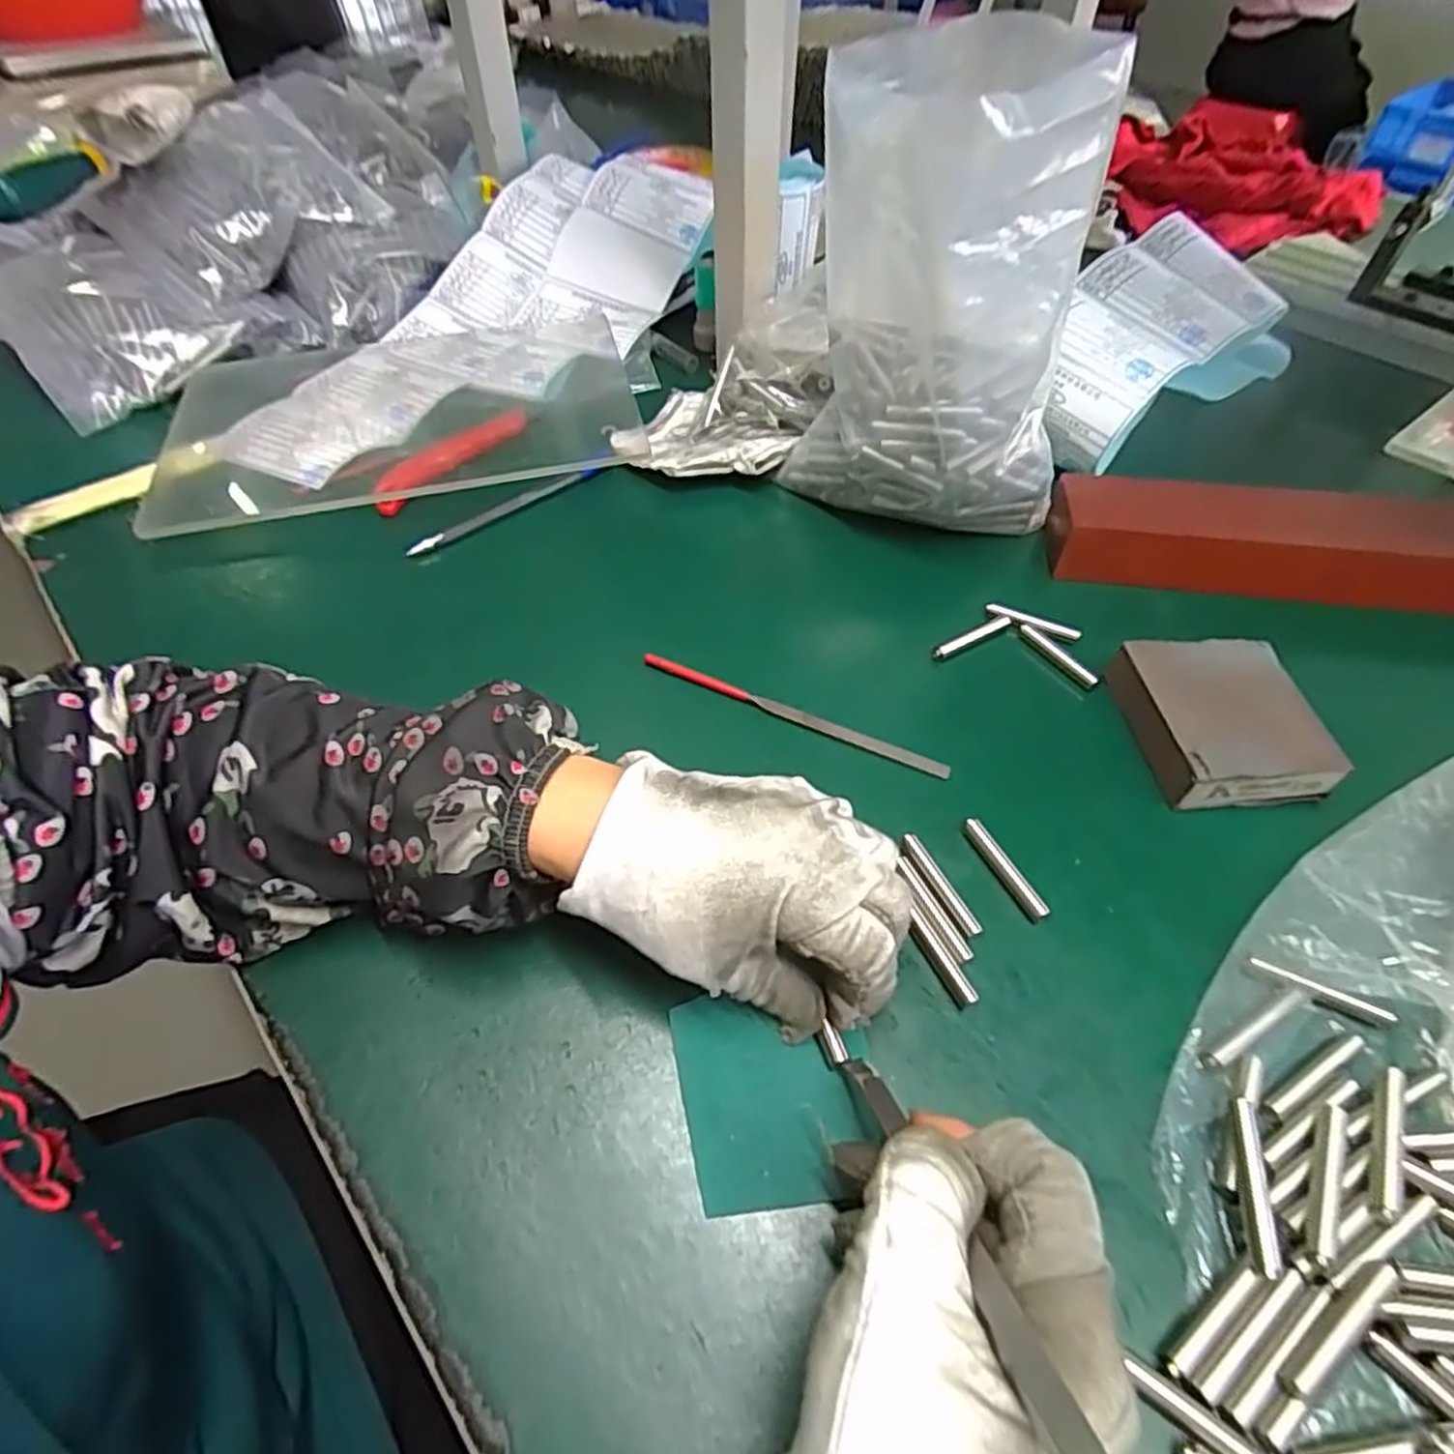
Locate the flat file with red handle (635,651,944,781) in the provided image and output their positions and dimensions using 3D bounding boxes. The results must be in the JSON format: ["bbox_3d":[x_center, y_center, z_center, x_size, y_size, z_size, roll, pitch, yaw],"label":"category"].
[{"bbox_3d":[0.030,-0.006,0.370,0.154,0.009,0.008,22,56,17],"label":"flat file with red handle"}]

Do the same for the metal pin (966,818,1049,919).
[{"bbox_3d":[0.113,0.058,0.317,0.007,0.008,0.048,-17,52,-16],"label":"metal pin"}]

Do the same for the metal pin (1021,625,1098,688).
[{"bbox_3d":[0.166,-0.036,0.387,0.005,0.004,0.047,-27,55,-23],"label":"metal pin"}]

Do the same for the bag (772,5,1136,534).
[{"bbox_3d":[0.112,-0.202,0.402,0.127,0.218,0.120,-15,52,-12],"label":"bag"}]

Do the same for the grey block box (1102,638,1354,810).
[{"bbox_3d":[0.223,-0.003,0.352,0.072,0.022,0.079,-2,50,-4],"label":"grey block box"}]

